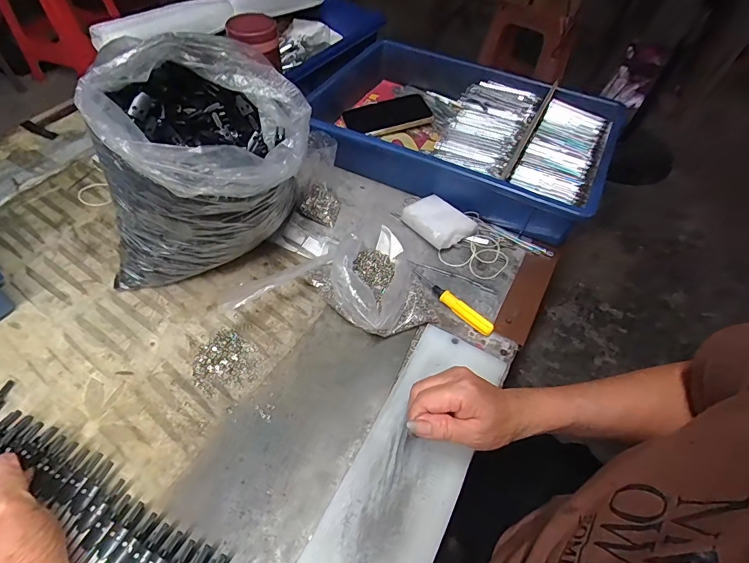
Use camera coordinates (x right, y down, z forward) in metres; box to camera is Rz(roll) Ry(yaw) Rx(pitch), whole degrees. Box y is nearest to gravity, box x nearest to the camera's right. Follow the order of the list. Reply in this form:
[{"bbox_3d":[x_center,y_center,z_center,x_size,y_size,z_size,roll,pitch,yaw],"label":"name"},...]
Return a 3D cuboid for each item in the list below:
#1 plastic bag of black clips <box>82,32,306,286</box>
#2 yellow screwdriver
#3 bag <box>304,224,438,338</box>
[{"bbox_3d":[-0.174,-0.111,0.426,0.200,0.229,0.170,8,54,2],"label":"plastic bag of black clips"},{"bbox_3d":[0.090,0.021,0.469,0.015,0.015,0.116,-37,64,-26],"label":"yellow screwdriver"},{"bbox_3d":[0.000,-0.006,0.462,0.114,0.056,0.150,-31,62,-23],"label":"bag"}]

